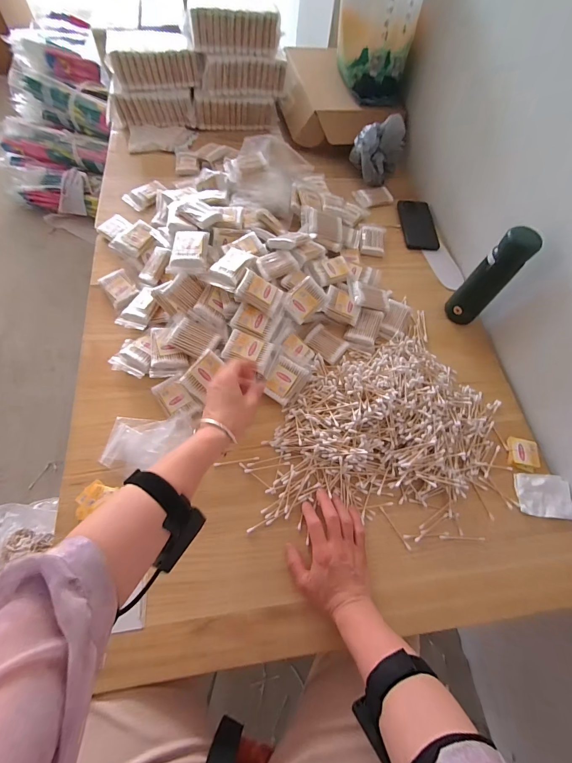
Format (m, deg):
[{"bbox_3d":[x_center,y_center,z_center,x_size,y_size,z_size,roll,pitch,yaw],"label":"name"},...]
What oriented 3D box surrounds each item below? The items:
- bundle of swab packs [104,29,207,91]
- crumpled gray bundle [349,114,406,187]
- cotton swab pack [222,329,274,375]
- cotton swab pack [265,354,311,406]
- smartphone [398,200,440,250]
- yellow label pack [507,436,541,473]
[{"bbox_3d":[-0.308,-0.773,0.797,0.213,0.073,0.109,-5,64,-8],"label":"bundle of swab packs"},{"bbox_3d":[0.204,-0.520,0.747,0.110,0.106,0.067,18,63,3],"label":"crumpled gray bundle"},{"bbox_3d":[-0.060,-0.049,0.526,0.071,0.017,0.052,18,63,3],"label":"cotton swab pack"},{"bbox_3d":[-0.001,0.002,0.543,0.054,0.020,0.070,30,75,-2],"label":"cotton swab pack"},{"bbox_3d":[0.303,-0.355,0.753,0.081,0.012,0.162,4,61,-1],"label":"smartphone"},{"bbox_3d":[0.383,0.116,0.530,0.046,0.008,0.051,18,63,3],"label":"yellow label pack"}]

